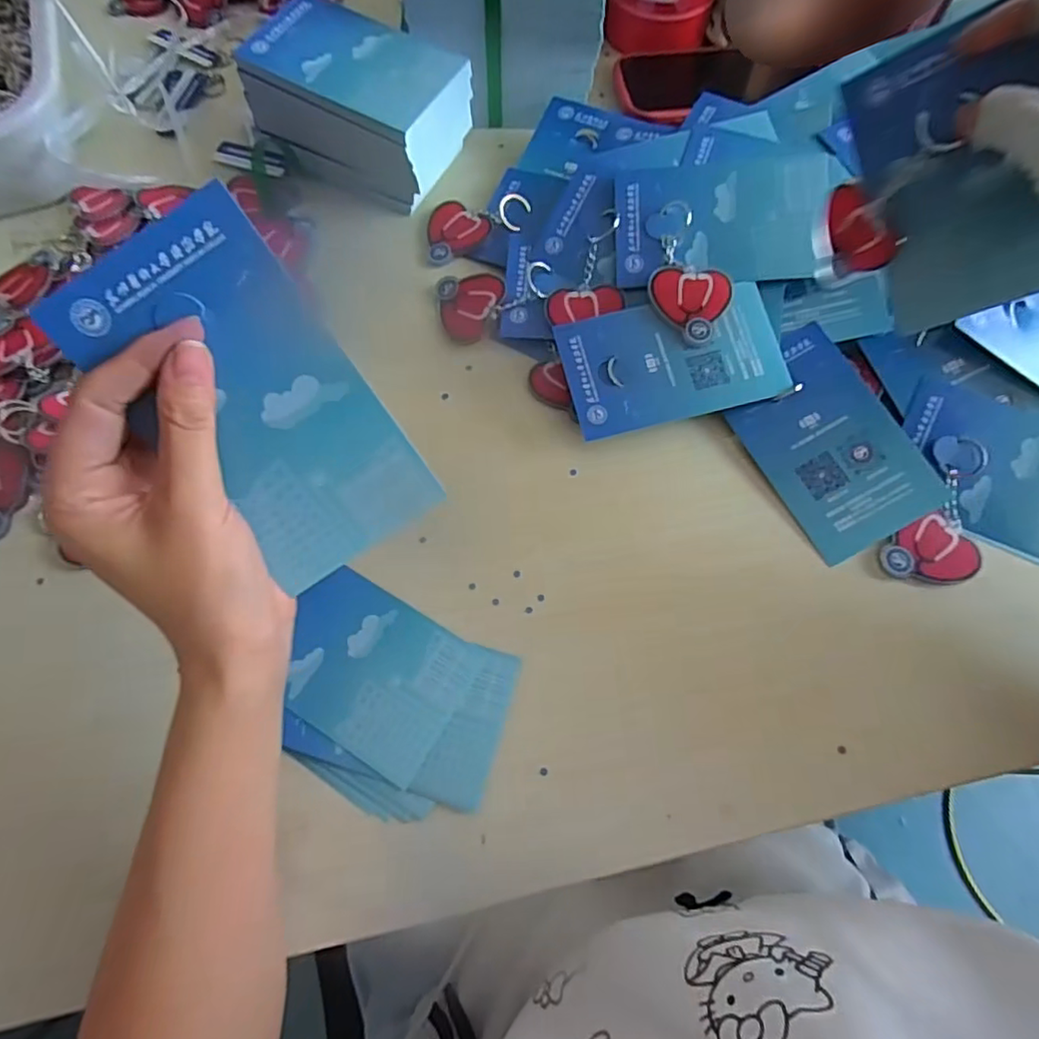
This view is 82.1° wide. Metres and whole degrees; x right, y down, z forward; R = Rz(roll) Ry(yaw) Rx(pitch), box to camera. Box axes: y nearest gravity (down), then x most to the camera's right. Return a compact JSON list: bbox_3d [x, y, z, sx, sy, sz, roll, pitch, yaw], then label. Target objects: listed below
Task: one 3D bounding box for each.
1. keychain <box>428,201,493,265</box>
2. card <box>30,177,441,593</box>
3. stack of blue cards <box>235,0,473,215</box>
[{"bbox_3d":[-0.049,-0.208,0.435,0.046,0.004,0.053,25,71,9],"label":"keychain"},{"bbox_3d":[-0.097,-0.040,0.225,0.076,0.004,0.132,-33,112,4],"label":"card"},{"bbox_3d":[-0.111,-0.292,0.425,0.140,0.070,0.088,26,71,9],"label":"stack of blue cards"}]

